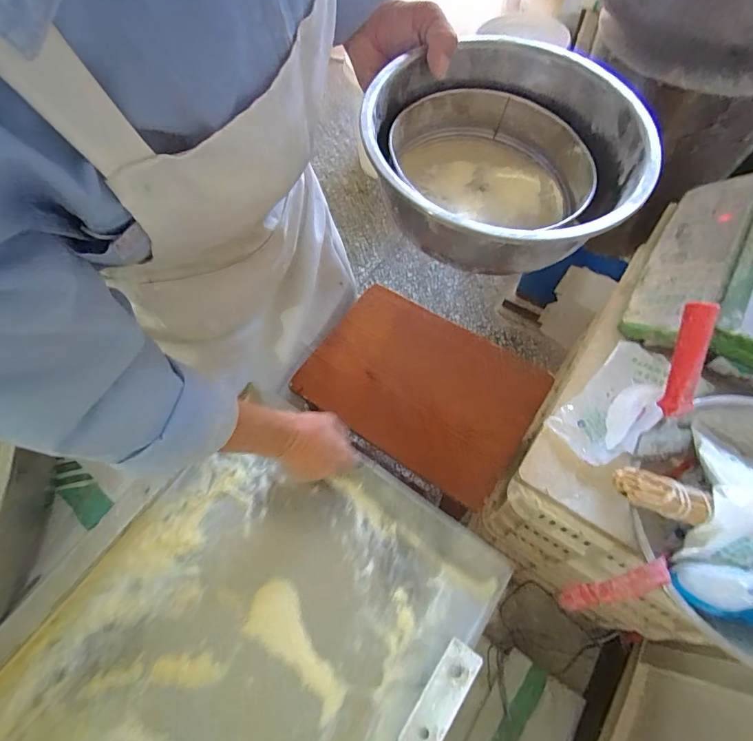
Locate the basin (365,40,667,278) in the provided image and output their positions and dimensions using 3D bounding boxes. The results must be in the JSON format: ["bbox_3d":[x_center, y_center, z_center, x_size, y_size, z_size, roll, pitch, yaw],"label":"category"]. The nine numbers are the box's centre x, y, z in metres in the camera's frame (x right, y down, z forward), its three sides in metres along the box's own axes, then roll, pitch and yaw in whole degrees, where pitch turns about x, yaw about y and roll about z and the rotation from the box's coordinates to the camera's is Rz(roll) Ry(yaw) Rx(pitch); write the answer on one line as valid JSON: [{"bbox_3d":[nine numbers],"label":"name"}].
[{"bbox_3d":[0.101,-0.175,0.359,0.197,0.080,0.199,0,64,0],"label":"basin"}]

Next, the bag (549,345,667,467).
[{"bbox_3d":[0.290,0.037,0.524,0.160,0.026,0.078,-44,70,-8],"label":"bag"}]

